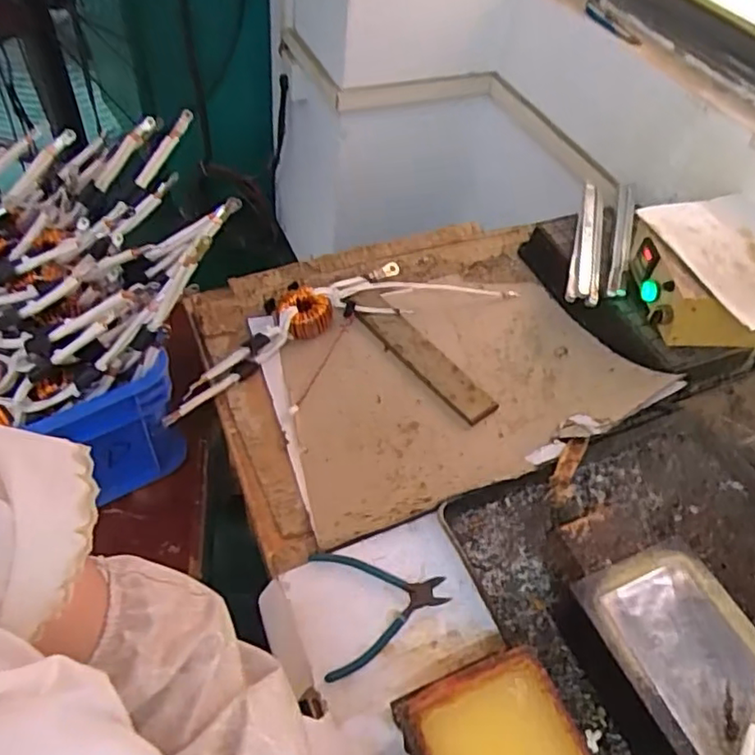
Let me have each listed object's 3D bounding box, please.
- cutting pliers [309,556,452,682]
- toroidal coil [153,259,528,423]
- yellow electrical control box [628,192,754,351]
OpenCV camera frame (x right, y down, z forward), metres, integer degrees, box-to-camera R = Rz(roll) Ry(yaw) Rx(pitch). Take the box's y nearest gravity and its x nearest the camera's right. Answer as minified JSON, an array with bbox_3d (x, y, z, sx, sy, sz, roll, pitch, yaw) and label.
[{"bbox_3d":[0.006,0.231,0.639,0.133,0.009,0.122,-7,51,-11],"label":"cutting pliers"},{"bbox_3d":[-0.058,-0.103,0.914,0.555,0.048,0.146,-22,55,-22],"label":"toroidal coil"},{"bbox_3d":[0.488,-0.142,0.884,0.225,0.091,0.252,-10,52,-14],"label":"yellow electrical control box"}]

